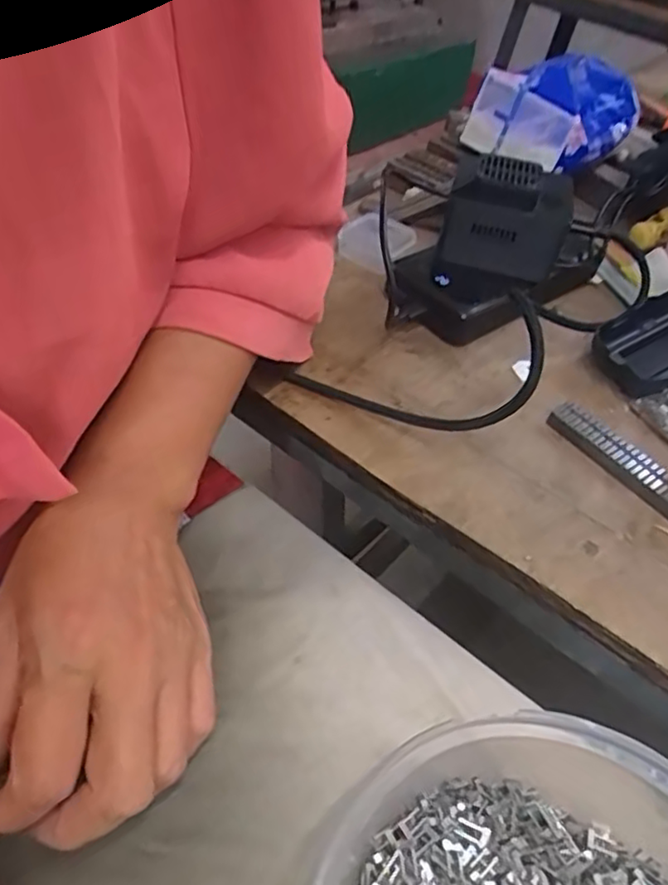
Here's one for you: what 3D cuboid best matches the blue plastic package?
[{"bbox_3d":[0.178,-0.273,0.516,0.095,0.057,0.139,37,53,24],"label":"blue plastic package"}]

